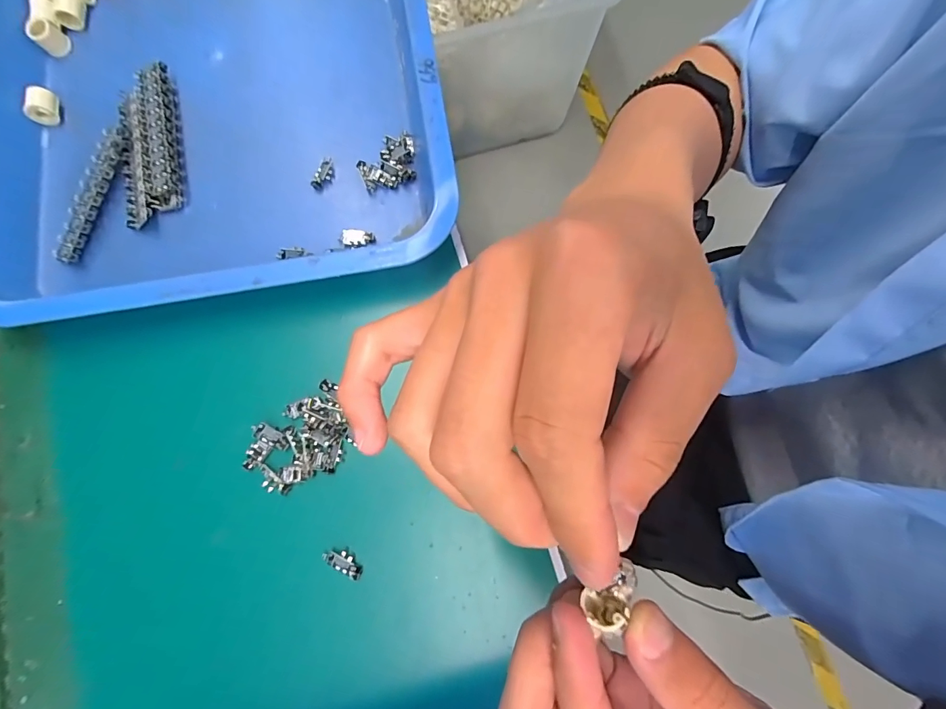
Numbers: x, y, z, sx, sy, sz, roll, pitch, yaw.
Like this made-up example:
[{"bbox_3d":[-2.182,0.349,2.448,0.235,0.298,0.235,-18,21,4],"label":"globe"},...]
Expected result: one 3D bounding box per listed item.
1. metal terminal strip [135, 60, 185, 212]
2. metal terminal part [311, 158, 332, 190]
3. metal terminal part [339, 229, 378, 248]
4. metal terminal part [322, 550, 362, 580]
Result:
[{"bbox_3d":[-0.238,-0.166,0.324,0.026,0.012,0.116,-13,80,-3],"label":"metal terminal strip"},{"bbox_3d":[-0.115,-0.139,0.325,0.012,0.004,0.025,21,80,3],"label":"metal terminal part"},{"bbox_3d":[-0.086,-0.087,0.317,0.025,0.004,0.014,3,80,0],"label":"metal terminal part"},{"bbox_3d":[-0.083,0.134,0.272,0.027,0.004,0.011,29,81,5],"label":"metal terminal part"}]

